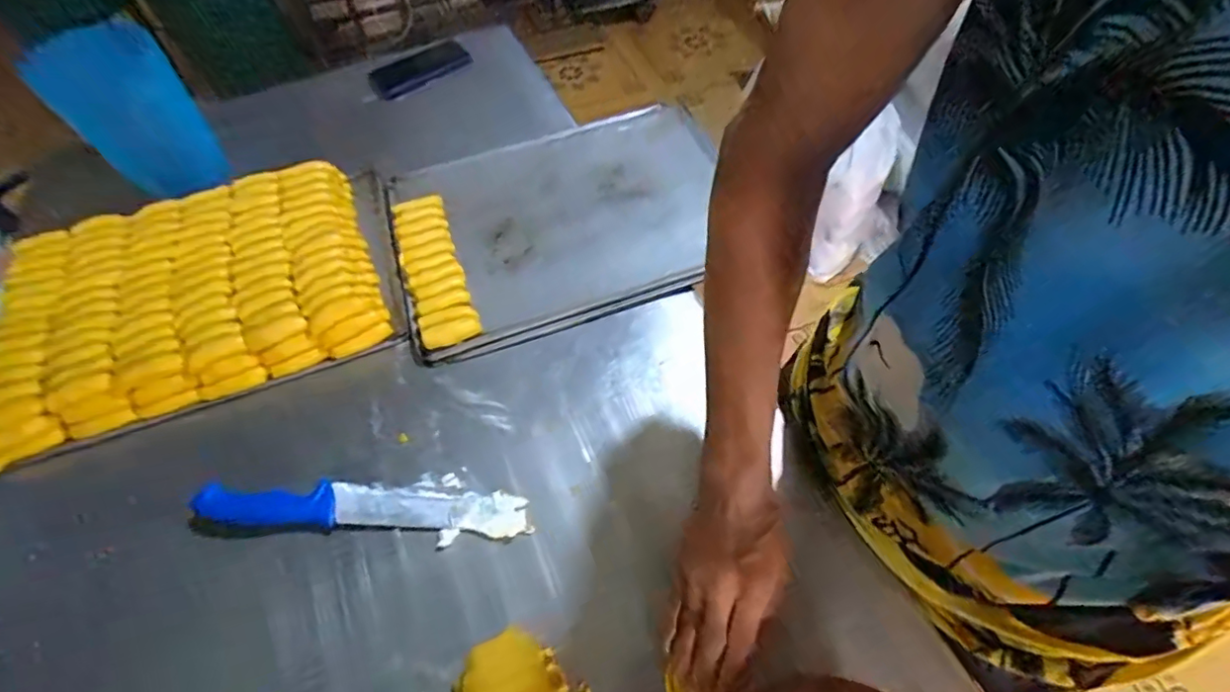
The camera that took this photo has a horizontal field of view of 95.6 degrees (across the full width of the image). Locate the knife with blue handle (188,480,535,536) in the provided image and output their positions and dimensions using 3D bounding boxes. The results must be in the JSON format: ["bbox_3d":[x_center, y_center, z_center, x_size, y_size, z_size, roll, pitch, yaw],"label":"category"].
[{"bbox_3d":[-0.247,0.153,0.530,0.326,0.011,0.047,2,57,3],"label":"knife with blue handle"}]

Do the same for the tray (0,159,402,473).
[{"bbox_3d":[-0.498,-0.073,0.674,0.422,0.048,0.313,-17,58,-9],"label":"tray"}]

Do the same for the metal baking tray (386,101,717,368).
[{"bbox_3d":[-0.062,-0.176,0.745,0.452,0.024,0.341,-18,58,-9],"label":"metal baking tray"}]

